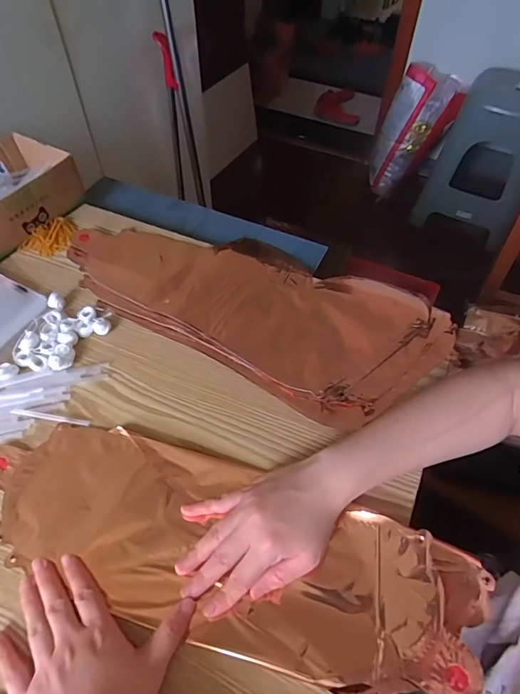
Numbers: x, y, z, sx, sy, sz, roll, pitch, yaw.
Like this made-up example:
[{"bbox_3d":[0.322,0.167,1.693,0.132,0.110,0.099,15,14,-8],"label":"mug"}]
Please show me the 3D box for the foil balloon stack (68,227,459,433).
[{"bbox_3d":[-0.011,-0.066,0.542,0.452,0.015,0.213,26,57,17],"label":"foil balloon stack"}]

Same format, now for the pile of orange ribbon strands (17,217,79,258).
[{"bbox_3d":[-0.280,-0.151,0.600,0.050,0.014,0.075,23,56,15],"label":"pile of orange ribbon strands"}]

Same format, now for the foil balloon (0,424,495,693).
[{"bbox_3d":[-0.040,0.164,0.376,0.431,0.015,0.138,15,54,12],"label":"foil balloon"}]

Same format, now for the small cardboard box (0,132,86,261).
[{"bbox_3d":[-0.361,-0.210,0.610,0.144,0.069,0.180,27,57,17],"label":"small cardboard box"}]

